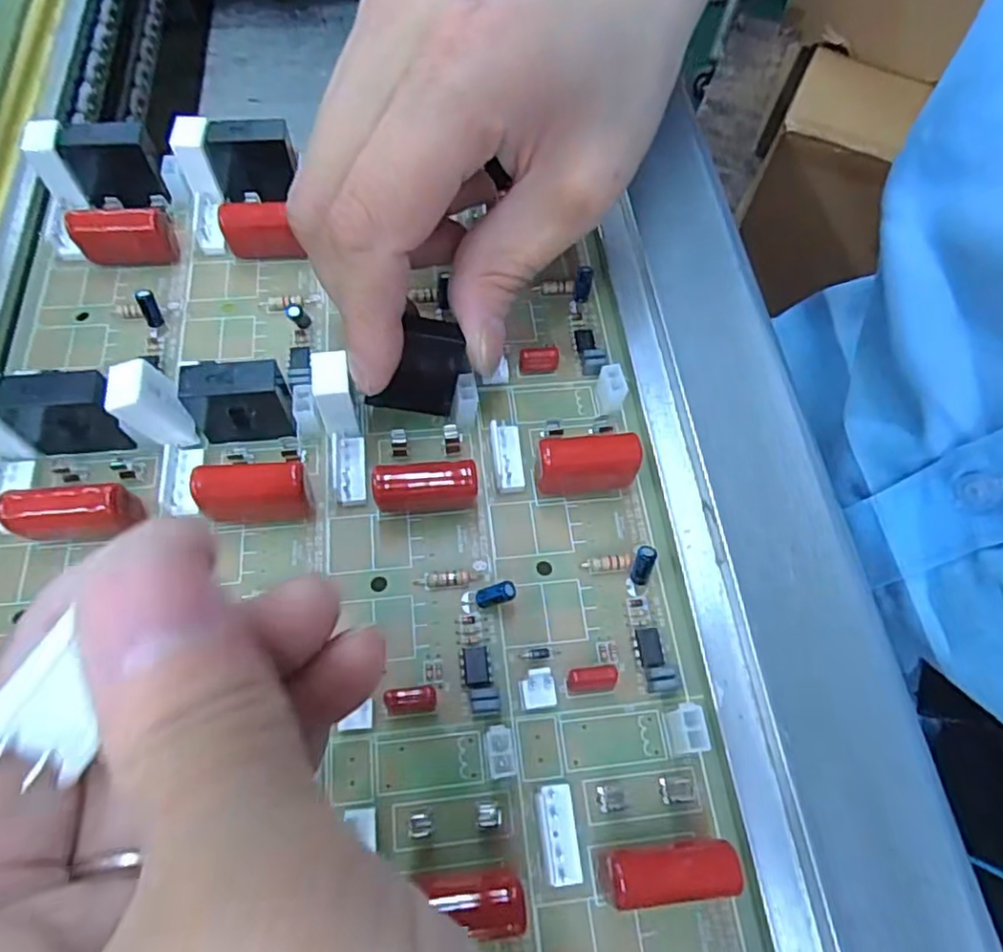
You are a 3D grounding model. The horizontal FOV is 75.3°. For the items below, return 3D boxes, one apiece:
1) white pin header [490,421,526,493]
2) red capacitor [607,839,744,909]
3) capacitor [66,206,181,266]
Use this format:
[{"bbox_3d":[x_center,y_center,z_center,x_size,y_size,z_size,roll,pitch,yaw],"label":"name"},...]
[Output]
[{"bbox_3d":[0.002,-0.006,0.187,0.008,0.004,0.021,-6,65,-5],"label":"white pin header"},{"bbox_3d":[0.035,0.083,0.138,0.026,0.018,0.010,-4,65,-4],"label":"red capacitor"},{"bbox_3d":[-0.118,-0.075,0.205,0.028,0.020,0.007,-4,65,-6],"label":"capacitor"}]

